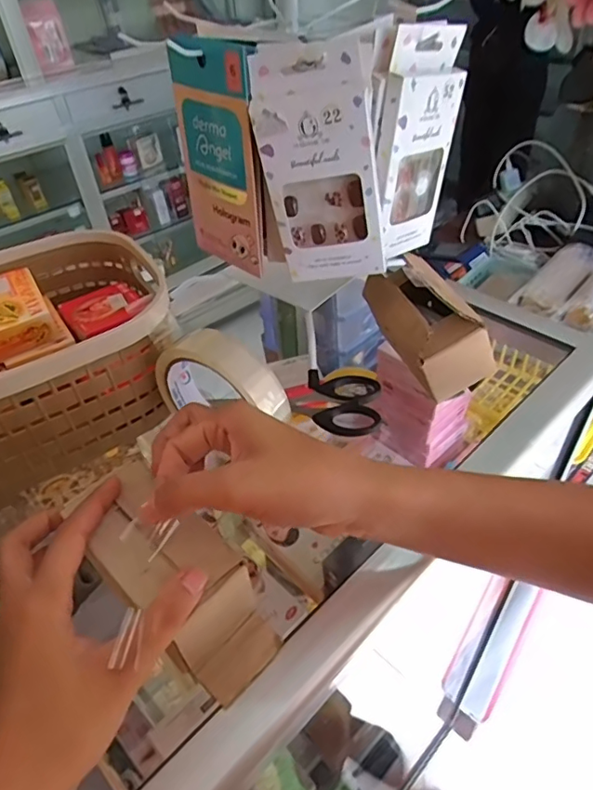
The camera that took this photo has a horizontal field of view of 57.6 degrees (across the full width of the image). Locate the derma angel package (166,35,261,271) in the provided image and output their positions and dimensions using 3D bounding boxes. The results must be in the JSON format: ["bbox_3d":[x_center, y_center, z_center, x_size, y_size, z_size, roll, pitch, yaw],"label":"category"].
[{"bbox_3d":[-0.054,-0.157,0.362,0.079,0.141,0.007,32,50,33],"label":"derma angel package"}]

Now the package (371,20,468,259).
[{"bbox_3d":[0.080,-0.167,0.368,0.071,0.141,0.017,-26,43,-33],"label":"package"}]

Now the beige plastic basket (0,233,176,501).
[{"bbox_3d":[-0.202,-0.027,0.391,0.203,0.098,0.157,-22,45,-18],"label":"beige plastic basket"}]

